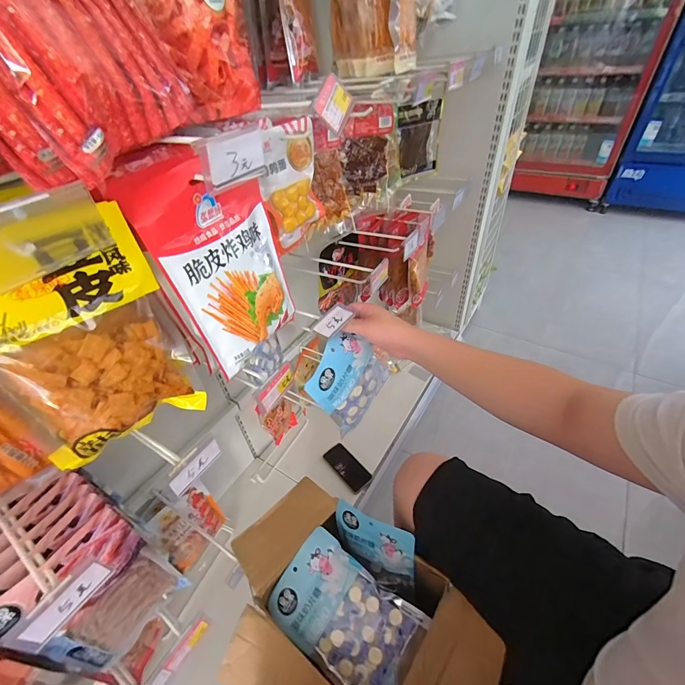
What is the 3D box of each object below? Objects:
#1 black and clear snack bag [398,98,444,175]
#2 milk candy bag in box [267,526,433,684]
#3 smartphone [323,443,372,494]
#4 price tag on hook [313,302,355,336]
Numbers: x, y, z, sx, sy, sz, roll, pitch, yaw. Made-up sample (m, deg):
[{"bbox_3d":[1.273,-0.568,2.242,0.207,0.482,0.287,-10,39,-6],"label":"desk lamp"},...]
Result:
[{"bbox_3d":[0.210,-0.552,0.941,0.132,0.178,0.034,-27,48,-22],"label":"black and clear snack bag"},{"bbox_3d":[0.004,0.451,0.574,0.231,0.035,0.149,28,68,22],"label":"milk candy bag in box"},{"bbox_3d":[0.014,0.382,1.060,0.072,0.010,0.152,-42,62,-14],"label":"smartphone"},{"bbox_3d":[-0.015,-0.037,0.573,0.040,0.008,0.075,30,52,17],"label":"price tag on hook"}]

